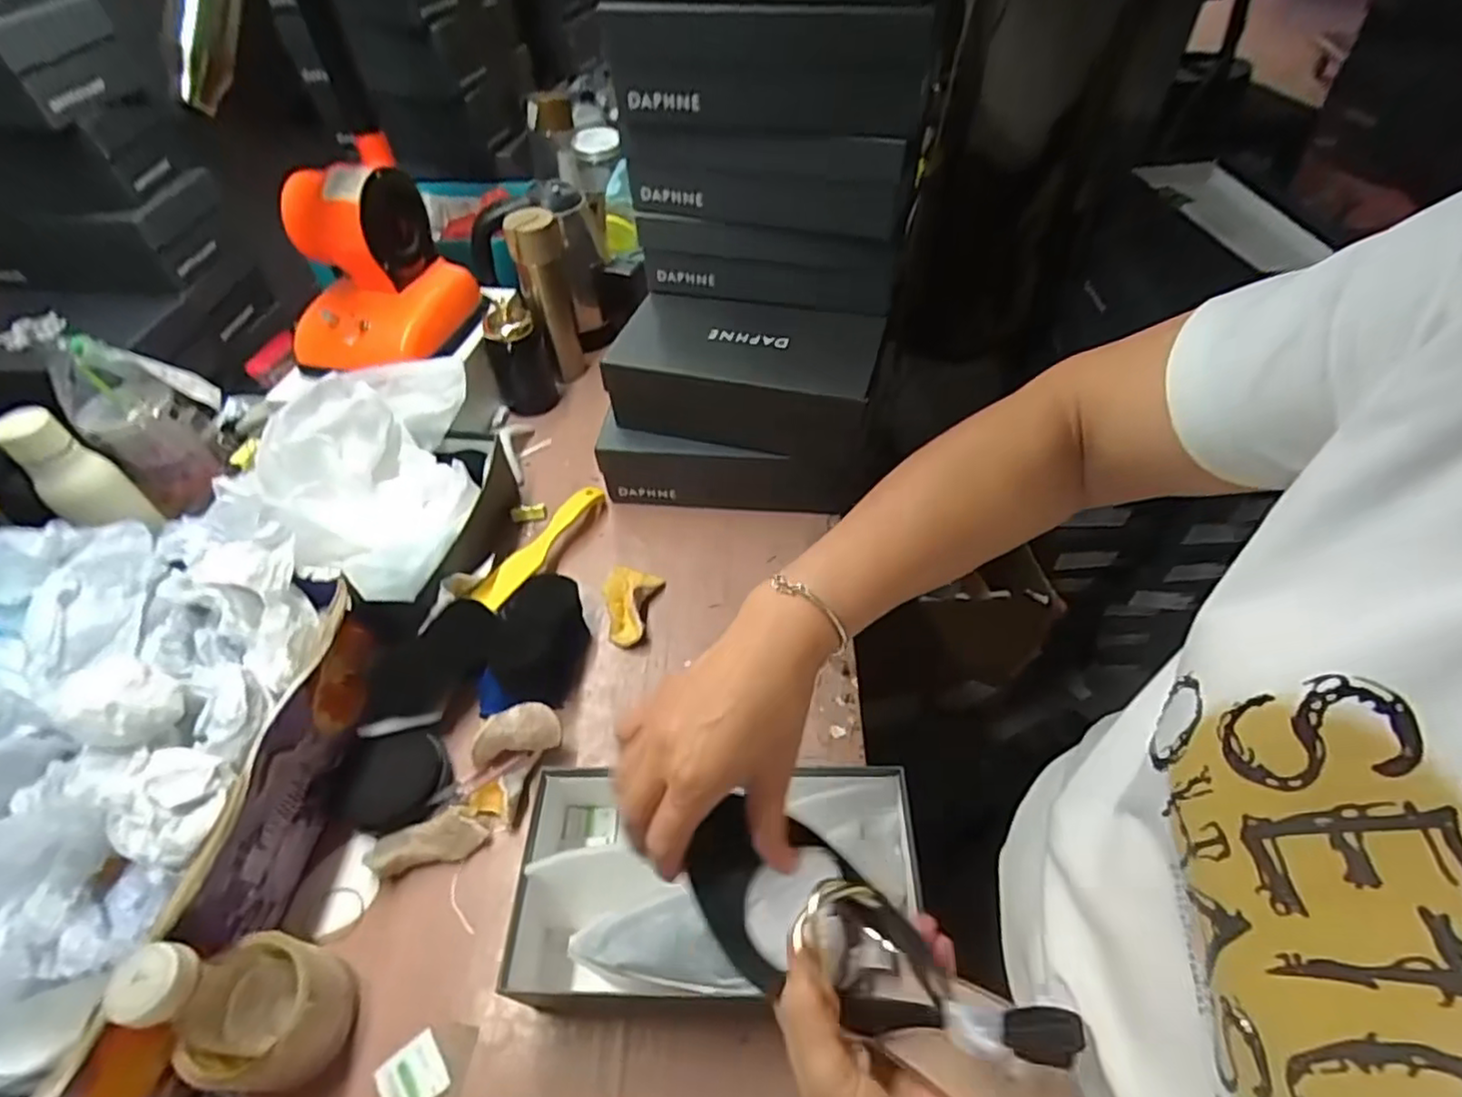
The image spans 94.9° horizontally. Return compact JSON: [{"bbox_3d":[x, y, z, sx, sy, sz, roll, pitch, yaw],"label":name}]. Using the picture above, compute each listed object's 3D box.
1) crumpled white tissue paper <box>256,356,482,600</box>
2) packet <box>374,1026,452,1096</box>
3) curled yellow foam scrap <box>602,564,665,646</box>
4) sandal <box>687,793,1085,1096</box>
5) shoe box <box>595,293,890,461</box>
[{"bbox_3d":[-0.396,-0.083,0.730,0.201,0.113,0.315,-10,50,-7],"label":"crumpled white tissue paper"},{"bbox_3d":[-0.236,0.392,0.498,0.043,0.005,0.045,-33,56,-23],"label":"packet"},{"bbox_3d":[-0.113,0.056,0.758,0.060,0.032,0.108,2,50,3],"label":"curled yellow foam scrap"},{"bbox_3d":[0.063,0.198,0.332,0.192,0.051,0.072,25,55,26],"label":"sandal"},{"bbox_3d":[0.017,-0.210,0.790,0.291,0.112,0.147,11,51,11],"label":"shoe box"}]

